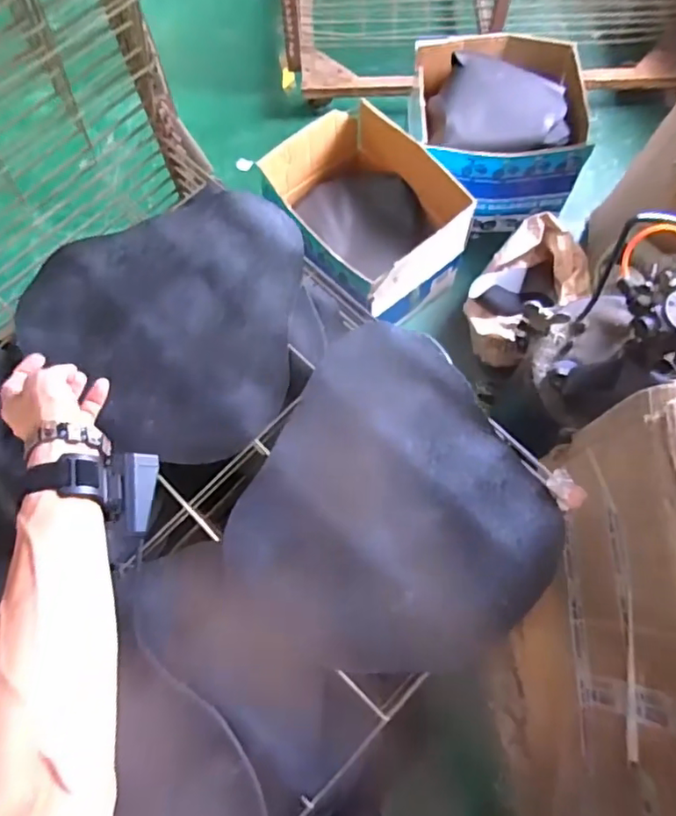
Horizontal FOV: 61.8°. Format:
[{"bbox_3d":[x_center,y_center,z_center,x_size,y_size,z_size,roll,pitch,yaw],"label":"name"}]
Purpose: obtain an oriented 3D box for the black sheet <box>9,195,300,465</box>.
[{"bbox_3d":[-0.206,-0.109,0.667,0.305,0.034,0.328,5,71,3],"label":"black sheet"}]

